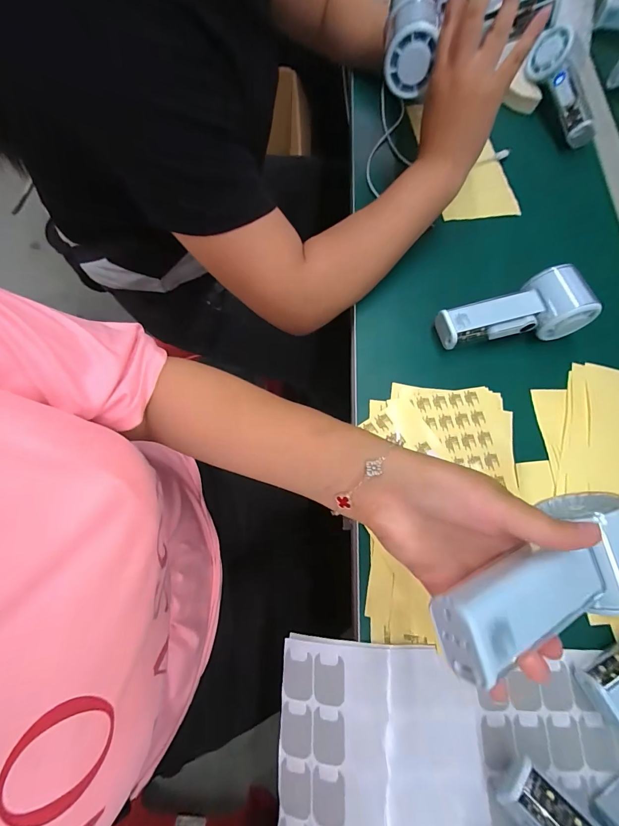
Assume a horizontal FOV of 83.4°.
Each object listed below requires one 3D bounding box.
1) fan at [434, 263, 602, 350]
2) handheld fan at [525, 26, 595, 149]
[{"bbox_3d":[0.213,-0.105,0.365,0.153,0.057,0.060,-12,71,-7],"label":"fan"},{"bbox_3d":[0.348,-0.438,0.474,0.038,0.043,0.146,-21,90,-8],"label":"handheld fan"}]

